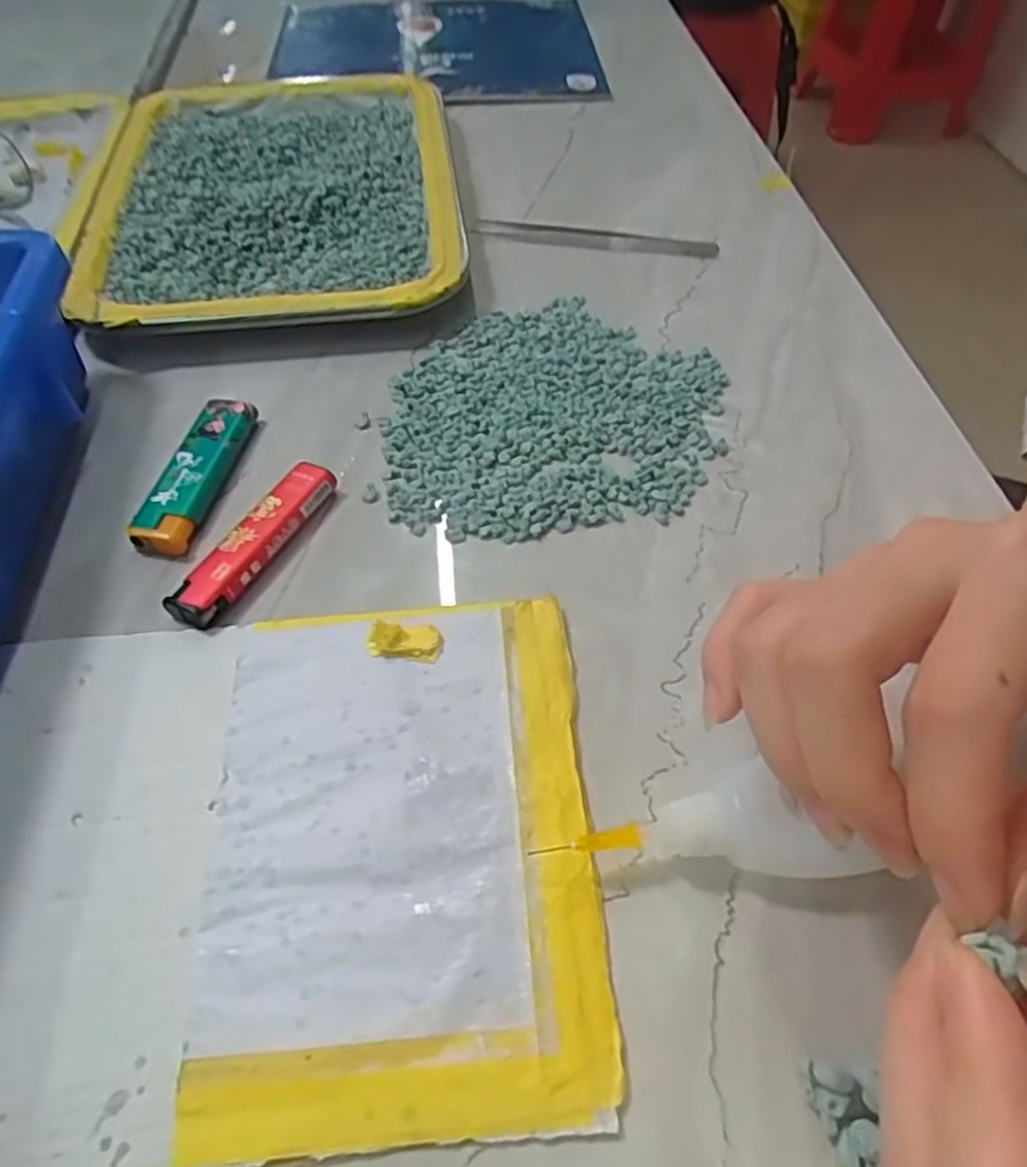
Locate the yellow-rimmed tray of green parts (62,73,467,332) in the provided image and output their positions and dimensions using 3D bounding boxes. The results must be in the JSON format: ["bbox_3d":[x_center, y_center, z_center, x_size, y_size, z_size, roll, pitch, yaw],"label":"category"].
[{"bbox_3d":[-0.131,-0.226,0.443,0.191,0.024,0.281,-6,52,-4],"label":"yellow-rimmed tray of green parts"}]

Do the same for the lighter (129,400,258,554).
[{"bbox_3d":[-0.127,-0.044,0.312,0.022,0.013,0.077,8,52,8],"label":"lighter"}]

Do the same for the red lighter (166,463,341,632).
[{"bbox_3d":[-0.096,-0.016,0.289,0.019,0.011,0.078,22,55,17],"label":"red lighter"}]

